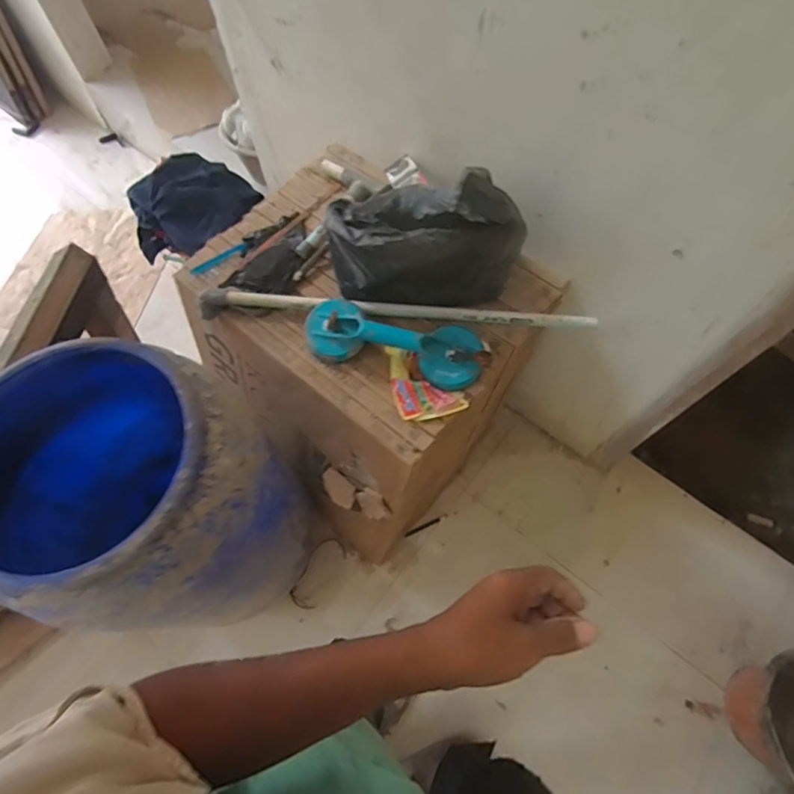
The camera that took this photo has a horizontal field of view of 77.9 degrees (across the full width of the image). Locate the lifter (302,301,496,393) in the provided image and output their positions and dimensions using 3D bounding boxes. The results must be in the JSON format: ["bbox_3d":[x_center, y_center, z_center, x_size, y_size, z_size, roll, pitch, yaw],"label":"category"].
[{"bbox_3d":[-0.003,-0.097,0.831,0.315,0.094,0.102,15,67,7],"label":"lifter"}]

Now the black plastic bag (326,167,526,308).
[{"bbox_3d":[0.035,-0.236,0.783,0.292,0.267,0.131,17,67,8],"label":"black plastic bag"}]

